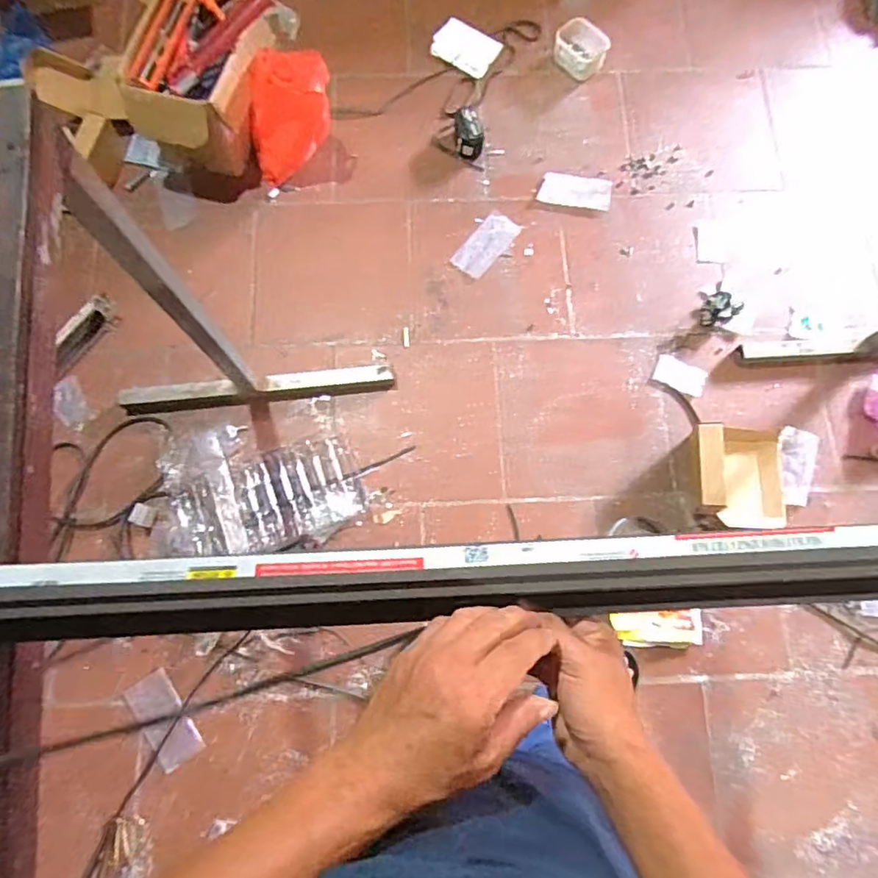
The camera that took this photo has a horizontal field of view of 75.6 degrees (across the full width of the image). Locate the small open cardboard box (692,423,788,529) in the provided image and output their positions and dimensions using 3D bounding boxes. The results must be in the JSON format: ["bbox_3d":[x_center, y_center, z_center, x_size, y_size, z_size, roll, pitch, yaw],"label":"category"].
[{"bbox_3d":[0.690,0.077,1.290,0.235,0.123,0.220,4,78,1],"label":"small open cardboard box"}]

